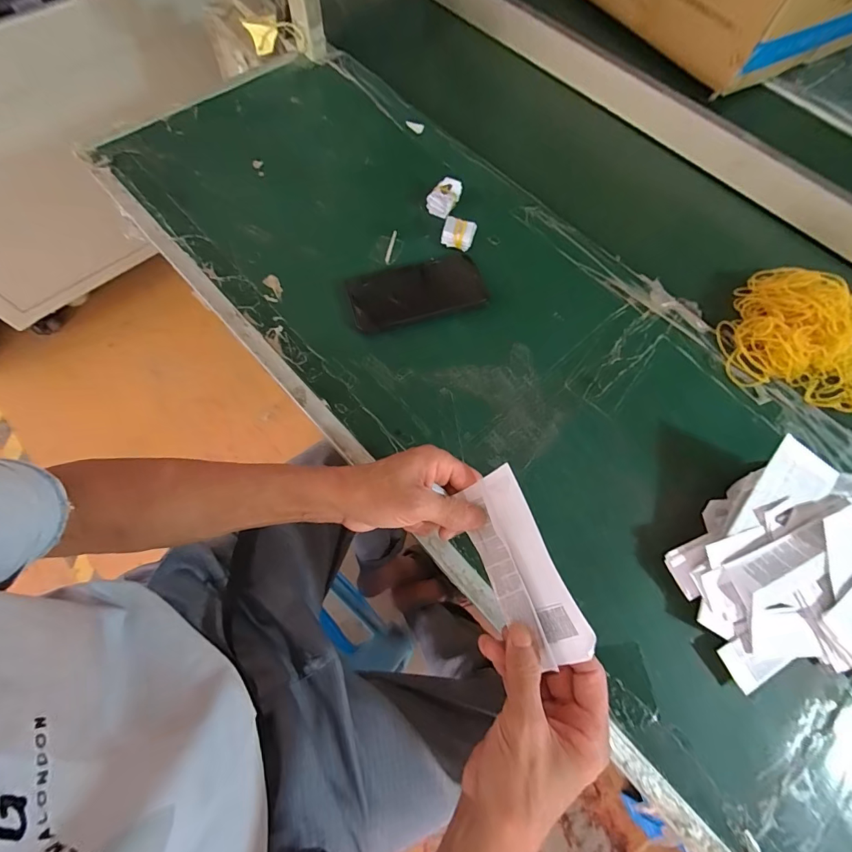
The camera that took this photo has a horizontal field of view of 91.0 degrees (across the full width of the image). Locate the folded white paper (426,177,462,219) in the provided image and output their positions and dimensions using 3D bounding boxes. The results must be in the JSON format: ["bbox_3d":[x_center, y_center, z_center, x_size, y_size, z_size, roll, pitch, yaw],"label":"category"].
[{"bbox_3d":[0.024,-0.295,0.541,0.030,0.033,0.043,33,70,11],"label":"folded white paper"}]

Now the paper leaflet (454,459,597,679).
[{"bbox_3d":[0.071,0.106,0.318,0.054,0.011,0.139,-36,66,27],"label":"paper leaflet"}]

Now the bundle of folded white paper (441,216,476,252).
[{"bbox_3d":[0.040,-0.238,0.521,0.038,0.028,0.026,15,67,3],"label":"bundle of folded white paper"}]

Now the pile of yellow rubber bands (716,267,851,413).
[{"bbox_3d":[0.449,-0.099,0.465,0.208,0.057,0.151,23,68,7],"label":"pile of yellow rubber bands"}]

